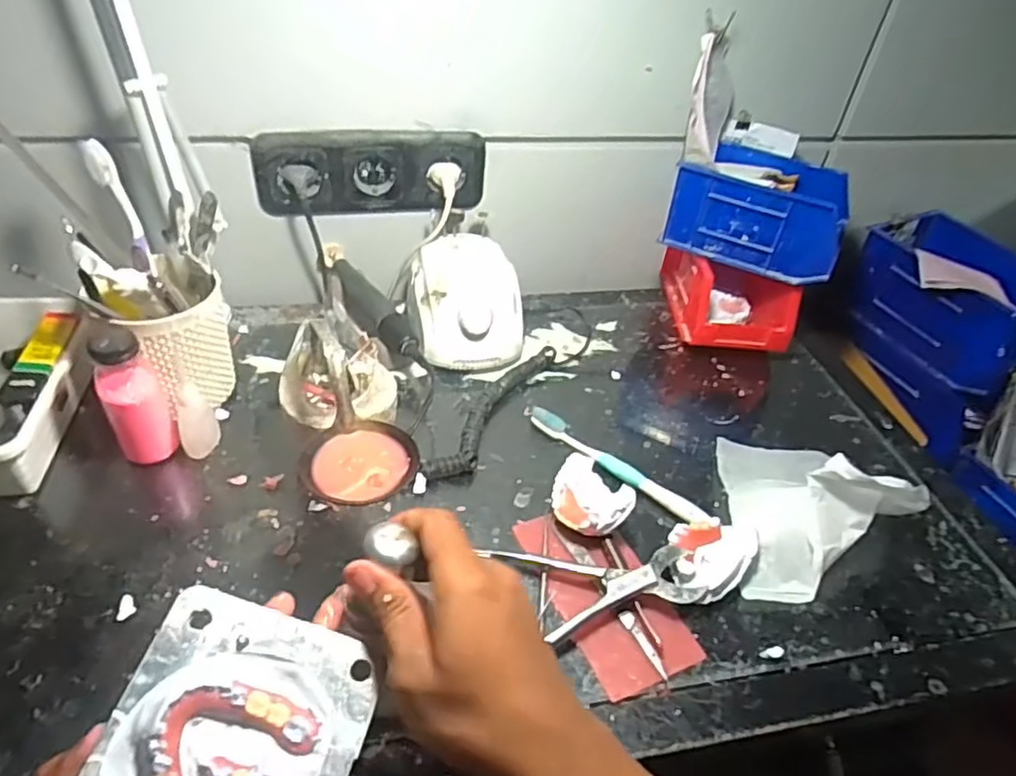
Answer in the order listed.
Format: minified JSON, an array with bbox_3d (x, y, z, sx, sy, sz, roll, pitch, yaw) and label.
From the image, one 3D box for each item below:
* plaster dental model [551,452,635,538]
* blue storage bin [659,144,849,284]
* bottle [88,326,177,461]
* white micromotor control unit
[{"bbox_3d":[0.064,0.086,0.511,0.061,0.041,0.060,5,41,-4],"label":"plaster dental model"},{"bbox_3d":[0.251,-0.177,0.655,0.158,0.079,0.100,23,44,17],"label":"blue storage bin"},{"bbox_3d":[-0.282,0.005,0.497,0.038,0.108,0.040,-22,49,-30],"label":"bottle"},{"bbox_3d":[-0.042,-0.089,0.660,0.109,0.064,0.137,-5,43,-15],"label":"white micromotor control unit"}]

